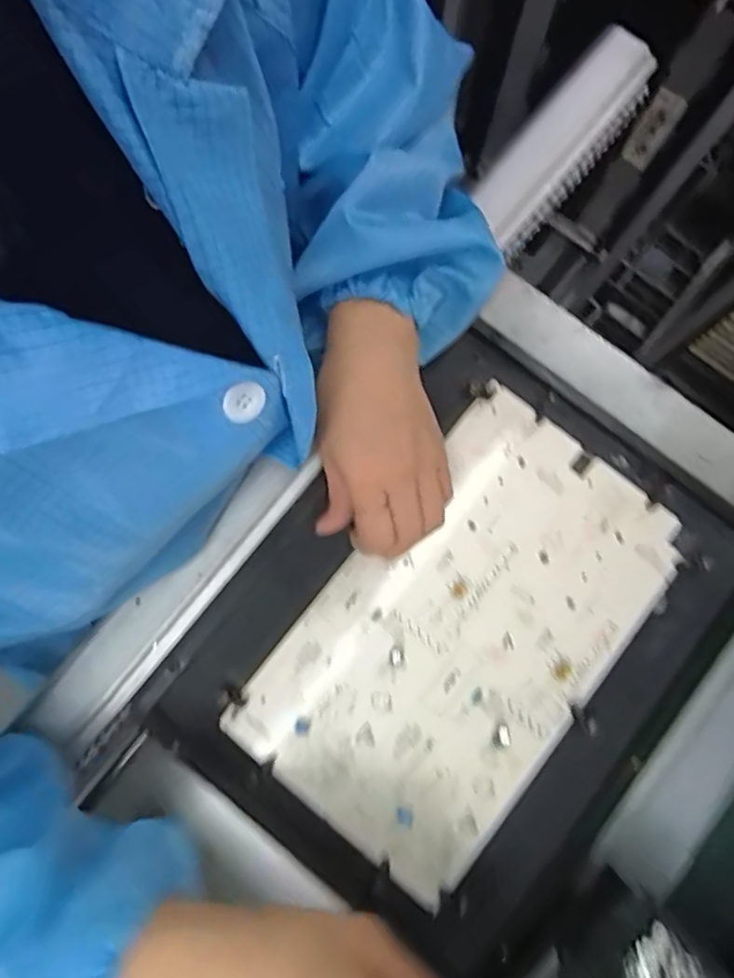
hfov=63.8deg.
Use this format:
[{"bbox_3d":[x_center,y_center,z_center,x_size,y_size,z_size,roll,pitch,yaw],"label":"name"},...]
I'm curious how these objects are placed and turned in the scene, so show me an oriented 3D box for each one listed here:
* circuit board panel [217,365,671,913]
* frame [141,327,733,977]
[{"bbox_3d":[0.064,0.089,0.383,0.170,0.010,0.288,38,81,8],"label":"circuit board panel"},{"bbox_3d":[0.063,0.094,0.384,0.268,0.026,0.337,38,81,8],"label":"frame"}]

